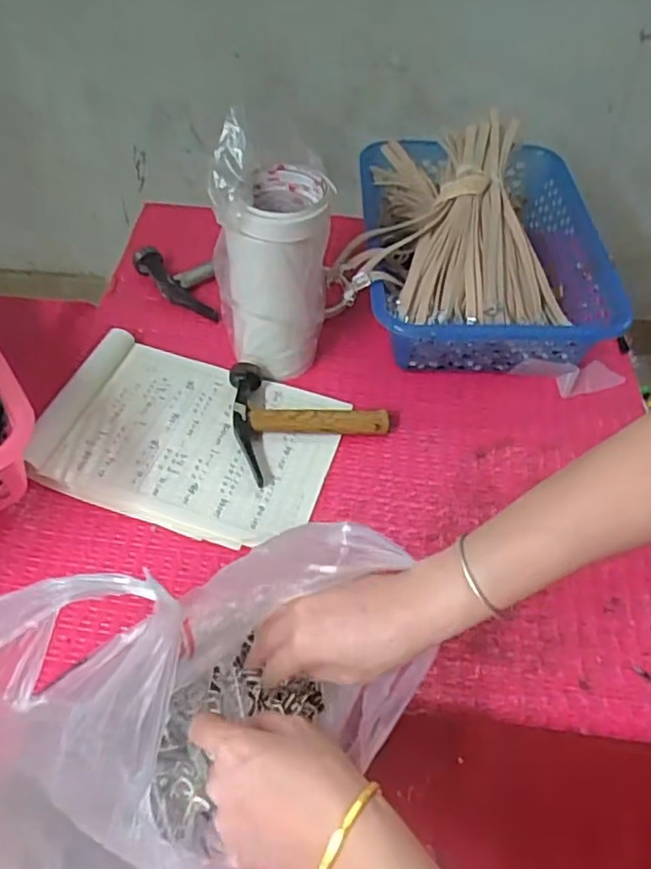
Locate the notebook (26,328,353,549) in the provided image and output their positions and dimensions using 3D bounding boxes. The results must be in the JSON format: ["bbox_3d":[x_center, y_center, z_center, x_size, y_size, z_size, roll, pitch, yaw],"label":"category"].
[{"bbox_3d":[-0.130,-0.002,0.632,0.266,0.026,0.194,16,53,8],"label":"notebook"}]

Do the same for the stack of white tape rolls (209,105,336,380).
[{"bbox_3d":[-0.052,-0.161,0.635,0.106,0.224,0.090,-2,52,-6],"label":"stack of white tape rolls"}]

